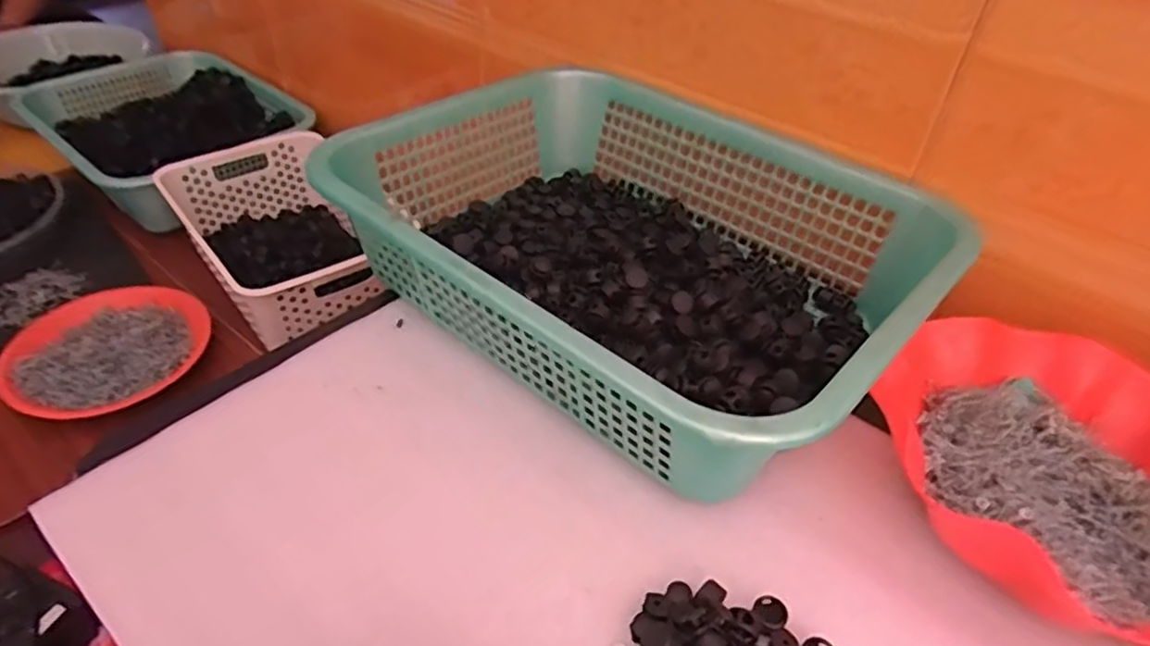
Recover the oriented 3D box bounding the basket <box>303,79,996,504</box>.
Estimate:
[{"bbox_3d":[0.040,-0.058,0.493,0.387,0.104,0.296,33,51,29],"label":"basket"}]

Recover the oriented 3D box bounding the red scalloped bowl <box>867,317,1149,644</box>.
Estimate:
[{"bbox_3d":[0.281,0.077,0.368,0.198,0.059,0.225,7,43,5],"label":"red scalloped bowl"}]

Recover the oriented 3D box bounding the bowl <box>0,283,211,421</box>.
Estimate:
[{"bbox_3d":[-0.511,0.025,0.761,0.187,0.034,0.200,1,43,-1],"label":"bowl"}]

